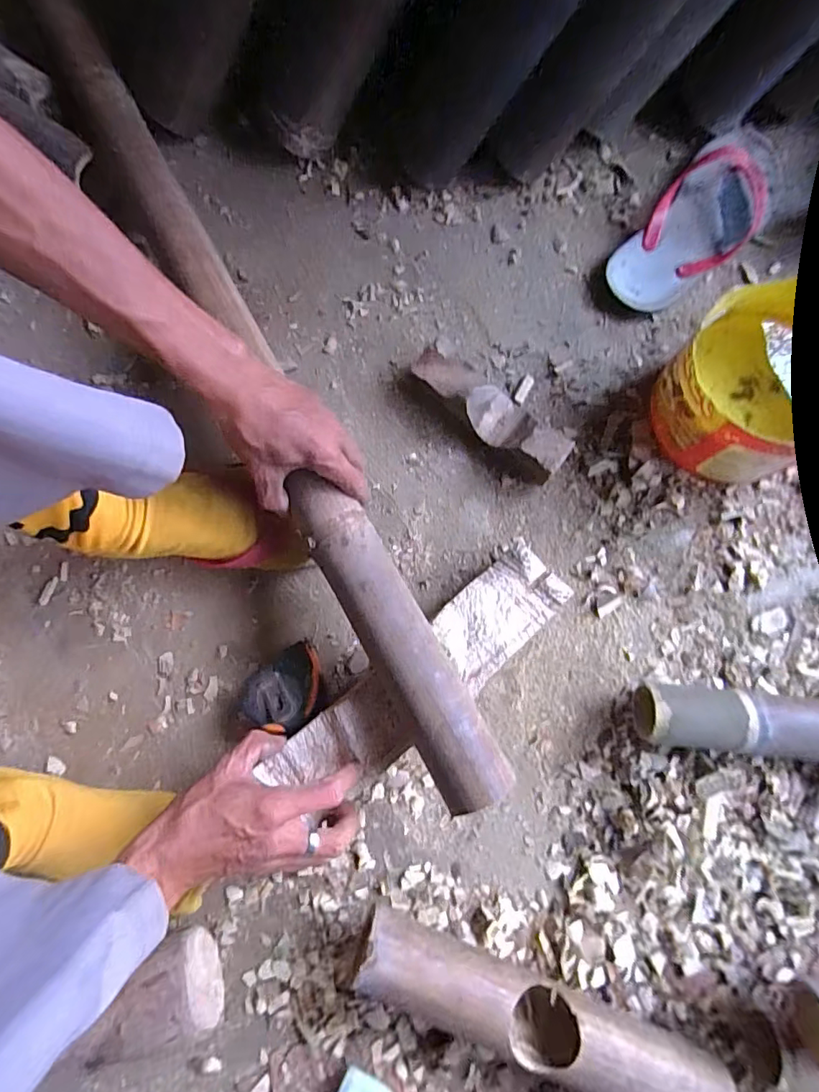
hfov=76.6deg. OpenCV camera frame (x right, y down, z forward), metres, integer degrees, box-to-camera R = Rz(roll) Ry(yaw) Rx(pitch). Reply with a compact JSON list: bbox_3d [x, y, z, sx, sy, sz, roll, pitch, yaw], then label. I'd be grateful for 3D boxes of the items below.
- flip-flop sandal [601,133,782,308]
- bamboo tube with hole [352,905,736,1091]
[{"bbox_3d":[0.299,-0.329,0.535,0.092,0.042,0.220,40,83,8],"label":"flip-flop sandal"},{"bbox_3d":[0.094,0.351,0.387,0.275,0.067,0.050,22,80,5],"label":"bamboo tube with hole"}]

